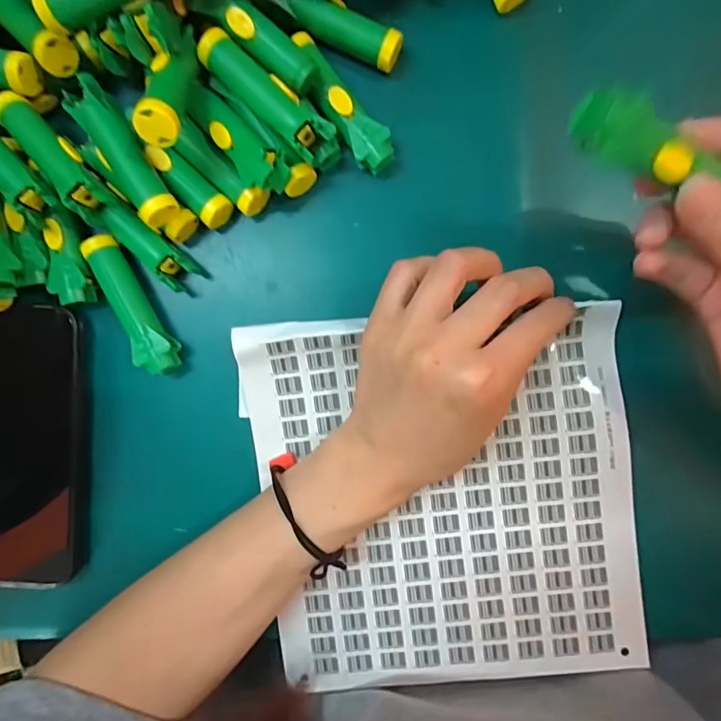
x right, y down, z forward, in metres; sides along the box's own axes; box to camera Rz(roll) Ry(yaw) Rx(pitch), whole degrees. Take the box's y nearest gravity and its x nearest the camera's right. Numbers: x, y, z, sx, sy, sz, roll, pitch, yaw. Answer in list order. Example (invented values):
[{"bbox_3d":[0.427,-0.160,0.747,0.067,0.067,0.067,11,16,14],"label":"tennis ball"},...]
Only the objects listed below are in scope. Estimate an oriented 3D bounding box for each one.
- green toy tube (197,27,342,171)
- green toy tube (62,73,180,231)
[{"bbox_3d":[-0.048,-0.137,0.253,0.083,0.018,0.023,43,93,1],"label":"green toy tube"},{"bbox_3d":[-0.122,-0.107,0.259,0.020,0.020,0.079,-33,90,3],"label":"green toy tube"}]

